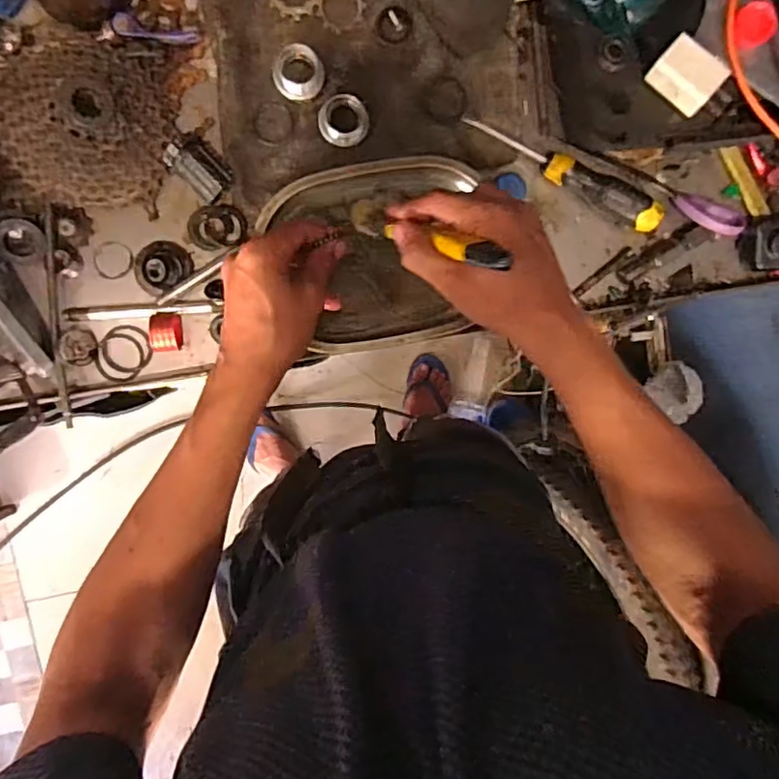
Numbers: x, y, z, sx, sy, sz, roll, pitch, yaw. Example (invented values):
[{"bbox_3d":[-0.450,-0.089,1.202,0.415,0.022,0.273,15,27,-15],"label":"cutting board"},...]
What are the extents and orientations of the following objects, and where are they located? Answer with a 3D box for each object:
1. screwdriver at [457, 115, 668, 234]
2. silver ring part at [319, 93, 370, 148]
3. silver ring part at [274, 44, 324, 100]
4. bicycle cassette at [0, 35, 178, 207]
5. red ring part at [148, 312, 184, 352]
[{"bbox_3d":[0.160,-0.200,0.544,0.192,0.034,0.027,30,92,-7],"label":"screwdriver"},{"bbox_3d":[-0.040,-0.235,0.524,0.043,0.012,0.040,-1,95,-5],"label":"silver ring part"},{"bbox_3d":[-0.077,-0.271,0.513,0.043,0.019,0.037,-10,96,-5],"label":"silver ring part"},{"bbox_3d":[-0.244,-0.215,0.480,0.126,0.052,0.126,-1,95,-5],"label":"bicycle cassette"},{"bbox_3d":[-0.191,-0.050,0.519,0.025,0.030,0.033,-4,96,-5],"label":"red ring part"}]

